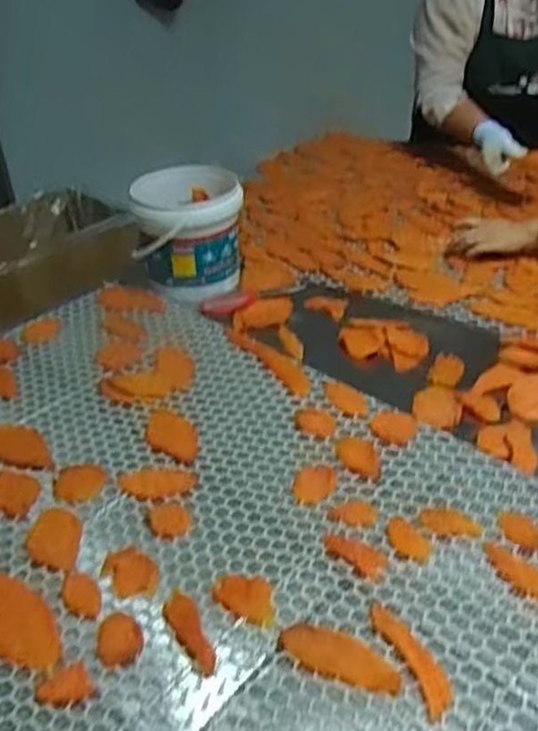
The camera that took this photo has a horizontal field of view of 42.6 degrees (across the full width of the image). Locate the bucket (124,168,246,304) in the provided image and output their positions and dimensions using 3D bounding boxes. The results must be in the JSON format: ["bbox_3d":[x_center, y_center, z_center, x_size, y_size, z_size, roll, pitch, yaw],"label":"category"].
[{"bbox_3d":[-0.141,-0.238,1.244,0.193,0.182,0.195,-6,36,-3],"label":"bucket"}]

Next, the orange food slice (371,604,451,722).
[{"bbox_3d":[0.136,0.275,0.659,0.032,0.004,0.121,-16,38,-16],"label":"orange food slice"}]

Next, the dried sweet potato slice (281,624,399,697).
[{"bbox_3d":[0.068,0.280,0.665,0.119,0.008,0.045,13,40,22],"label":"dried sweet potato slice"}]

